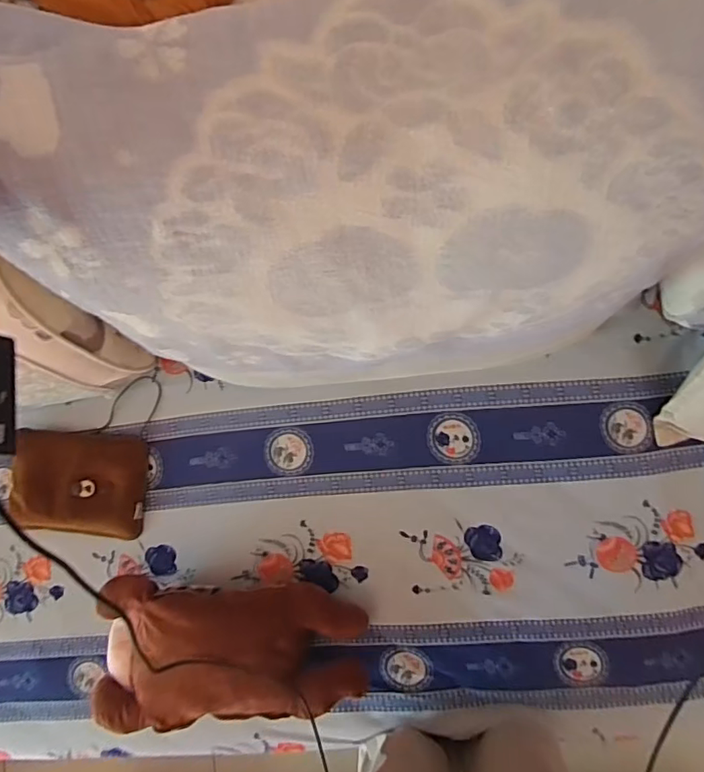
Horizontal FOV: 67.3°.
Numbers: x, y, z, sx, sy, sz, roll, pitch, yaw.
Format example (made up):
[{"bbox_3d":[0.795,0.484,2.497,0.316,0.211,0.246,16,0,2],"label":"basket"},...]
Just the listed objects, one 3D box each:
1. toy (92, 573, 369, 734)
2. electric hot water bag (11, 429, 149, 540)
[{"bbox_3d":[-0.196,0.425,0.848,0.410,0.143,0.211,0,87,9],"label":"toy"},{"bbox_3d":[-0.494,0.177,0.946,0.239,0.058,0.186,3,87,9],"label":"electric hot water bag"}]

